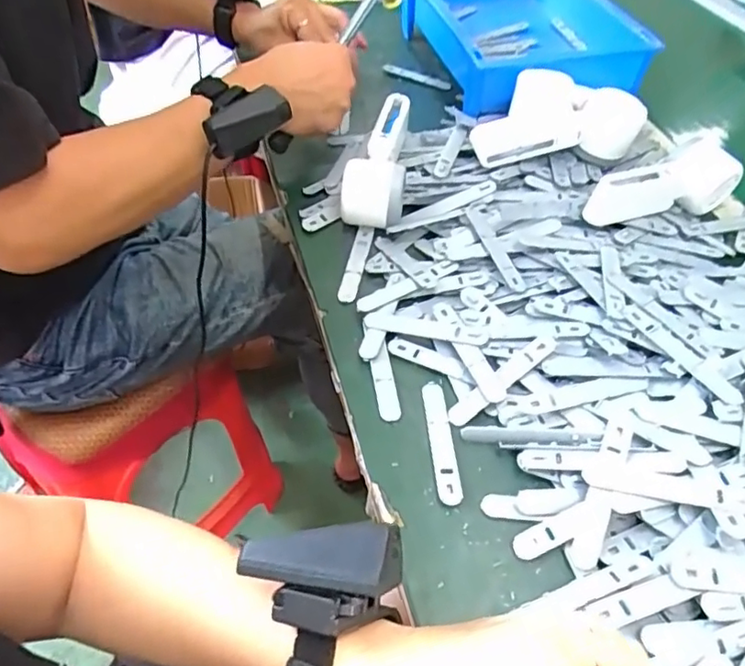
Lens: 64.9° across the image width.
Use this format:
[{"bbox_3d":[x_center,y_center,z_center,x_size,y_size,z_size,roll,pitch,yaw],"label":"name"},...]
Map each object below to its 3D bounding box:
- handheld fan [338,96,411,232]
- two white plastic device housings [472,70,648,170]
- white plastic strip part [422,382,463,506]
[{"bbox_3d":[0.006,-0.165,0.565,0.054,0.046,0.165,6,49,2],"label":"handheld fan"},{"bbox_3d":[0.179,-0.218,0.592,0.165,0.049,0.100,-6,50,-8],"label":"two white plastic device housings"},{"bbox_3d":[0.046,0.072,0.398,0.016,0.006,0.093,-2,49,-4],"label":"white plastic strip part"}]

